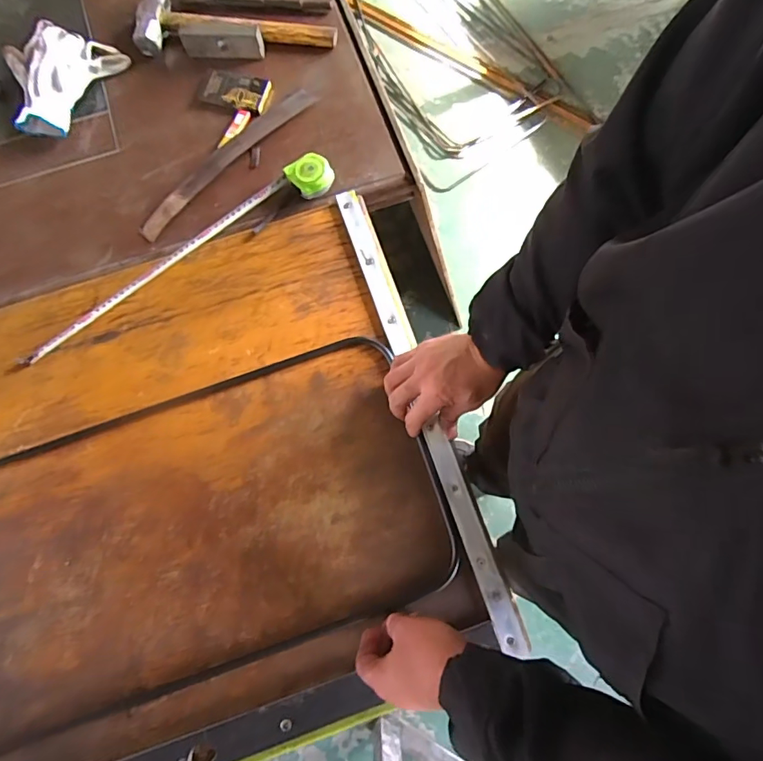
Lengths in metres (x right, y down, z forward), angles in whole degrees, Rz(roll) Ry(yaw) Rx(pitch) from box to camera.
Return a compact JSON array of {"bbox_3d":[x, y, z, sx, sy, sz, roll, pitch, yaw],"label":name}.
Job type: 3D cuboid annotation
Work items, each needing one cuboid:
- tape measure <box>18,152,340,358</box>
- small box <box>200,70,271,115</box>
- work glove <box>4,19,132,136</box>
[{"bbox_3d":[-0.288,-0.180,0.659,0.498,0.044,0.062,-32,77,-7],"label":"tape measure"},{"bbox_3d":[-0.227,-0.450,0.733,0.108,0.015,0.057,14,77,5],"label":"small box"},{"bbox_3d":[-0.510,-0.465,0.734,0.143,0.047,0.188,26,78,7],"label":"work glove"}]

